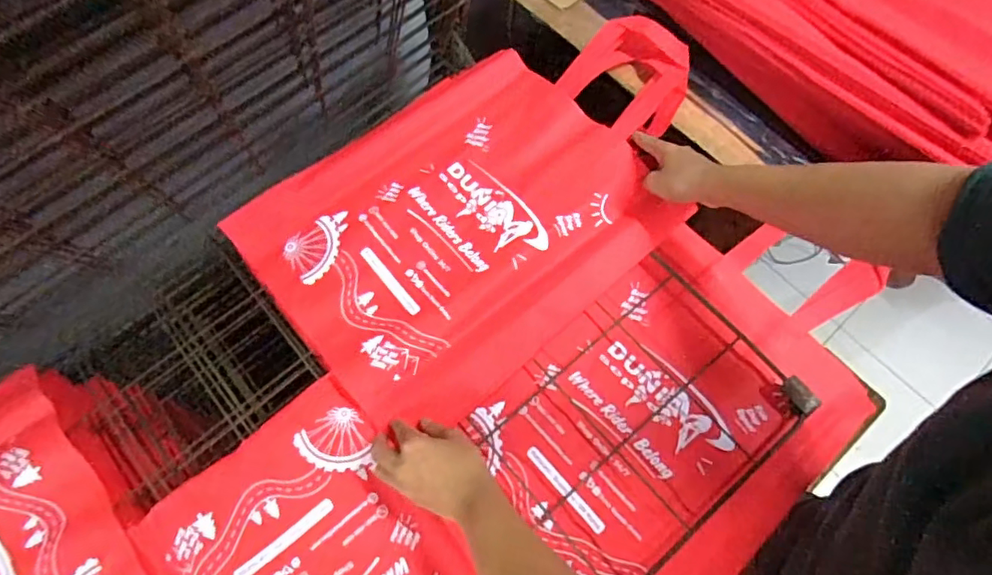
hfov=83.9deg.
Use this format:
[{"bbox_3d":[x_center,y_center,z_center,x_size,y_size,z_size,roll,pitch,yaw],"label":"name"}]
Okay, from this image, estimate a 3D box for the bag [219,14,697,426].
[{"bbox_3d":[-0.006,-0.122,0.677,0.556,0.065,0.363,-39,75,-11],"label":"bag"}]

